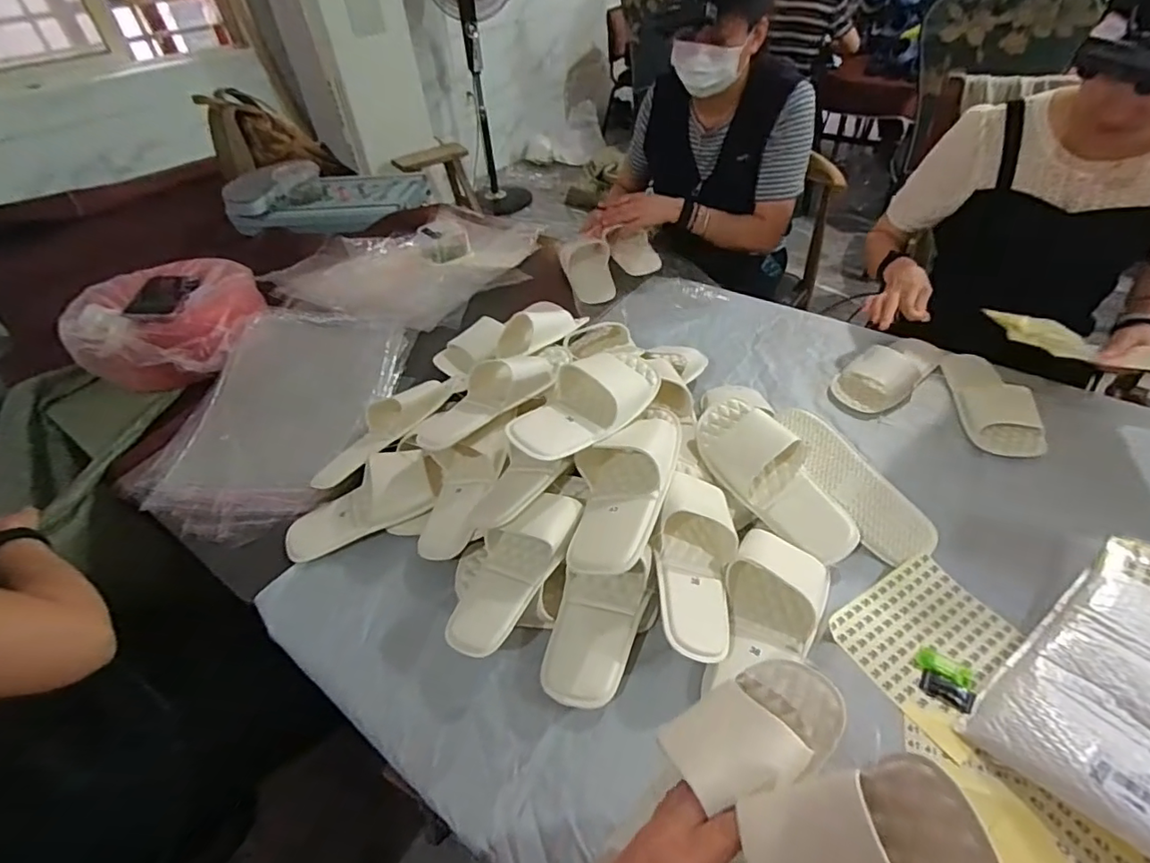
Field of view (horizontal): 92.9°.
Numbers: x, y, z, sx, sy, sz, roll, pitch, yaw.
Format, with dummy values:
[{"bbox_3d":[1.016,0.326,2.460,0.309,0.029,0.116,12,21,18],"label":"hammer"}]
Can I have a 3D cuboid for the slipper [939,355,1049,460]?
[{"bbox_3d":[0.618,-0.057,0.810,0.091,0.046,0.216,5,44,11],"label":"slipper"}]

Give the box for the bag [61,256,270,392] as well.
[{"bbox_3d":[-0.760,-0.210,1.055,0.289,0.144,0.287,-8,43,-3],"label":"bag"}]

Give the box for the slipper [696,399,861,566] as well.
[{"bbox_3d":[0.250,0.052,0.676,0.097,0.068,0.237,-30,69,-24],"label":"slipper"}]

